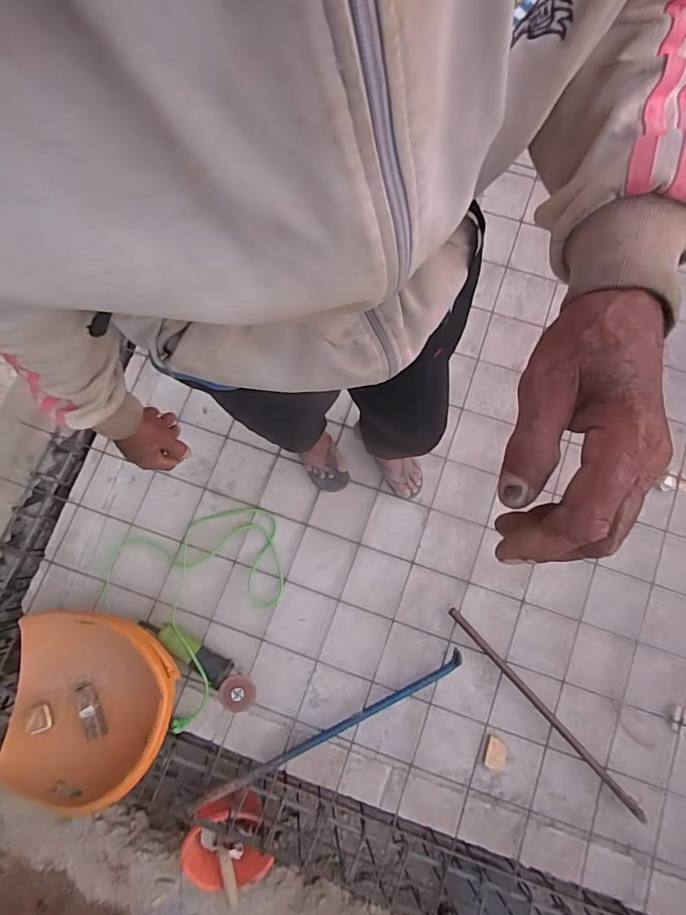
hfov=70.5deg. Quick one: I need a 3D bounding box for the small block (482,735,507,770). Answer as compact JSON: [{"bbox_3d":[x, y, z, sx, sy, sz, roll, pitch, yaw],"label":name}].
[{"bbox_3d":[0.386,0.748,1.226,0.055,0.009,0.074,17,79,2],"label":"small block"}]

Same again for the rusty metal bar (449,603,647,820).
[{"bbox_3d":[0.510,0.642,1.221,0.024,0.024,0.666,-42,82,-8],"label":"rusty metal bar"}]

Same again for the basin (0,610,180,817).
[{"bbox_3d":[-0.602,0.595,1.180,0.409,0.191,0.396,0,79,-1],"label":"basin"}]

